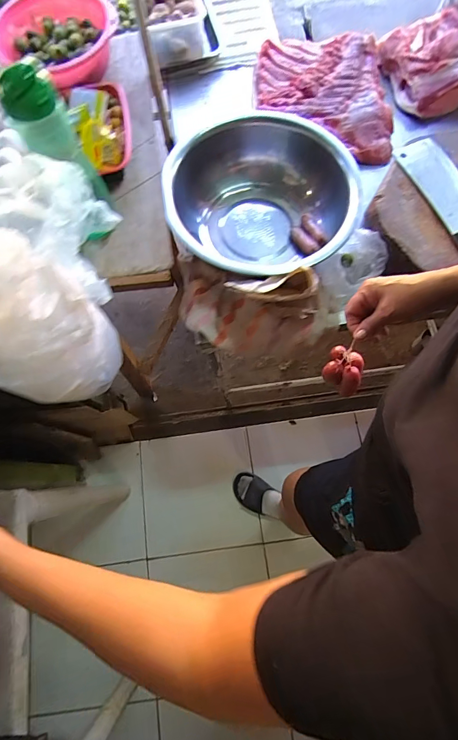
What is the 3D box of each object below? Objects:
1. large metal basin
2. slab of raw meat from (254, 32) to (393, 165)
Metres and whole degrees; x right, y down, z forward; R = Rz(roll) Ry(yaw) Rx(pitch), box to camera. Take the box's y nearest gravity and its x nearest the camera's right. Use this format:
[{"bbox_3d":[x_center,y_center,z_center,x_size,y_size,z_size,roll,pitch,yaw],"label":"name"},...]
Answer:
[{"bbox_3d":[0.057,-0.340,0.782,0.335,0.150,0.362,0,74,2],"label":"large metal basin"},{"bbox_3d":[0.229,-0.661,0.907,0.335,0.062,0.308,6,75,4],"label":"slab of raw meat"}]

